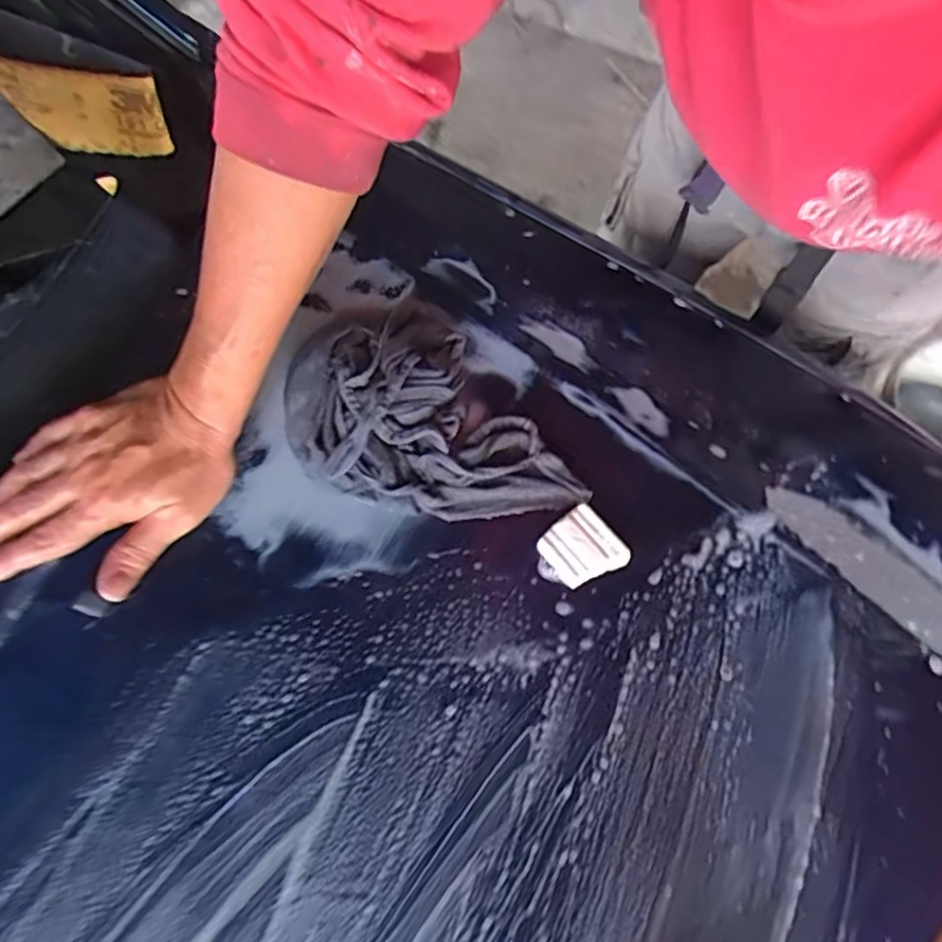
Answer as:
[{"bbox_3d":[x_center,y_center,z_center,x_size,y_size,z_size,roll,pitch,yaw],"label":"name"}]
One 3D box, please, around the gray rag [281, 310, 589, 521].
[{"bbox_3d":[-0.038,-0.031,0.451,0.157,0.049,0.209,-36,74,-16],"label":"gray rag"}]

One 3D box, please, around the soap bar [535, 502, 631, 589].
[{"bbox_3d":[0.081,0.055,0.452,0.053,0.010,0.052,-39,74,-17],"label":"soap bar"}]

